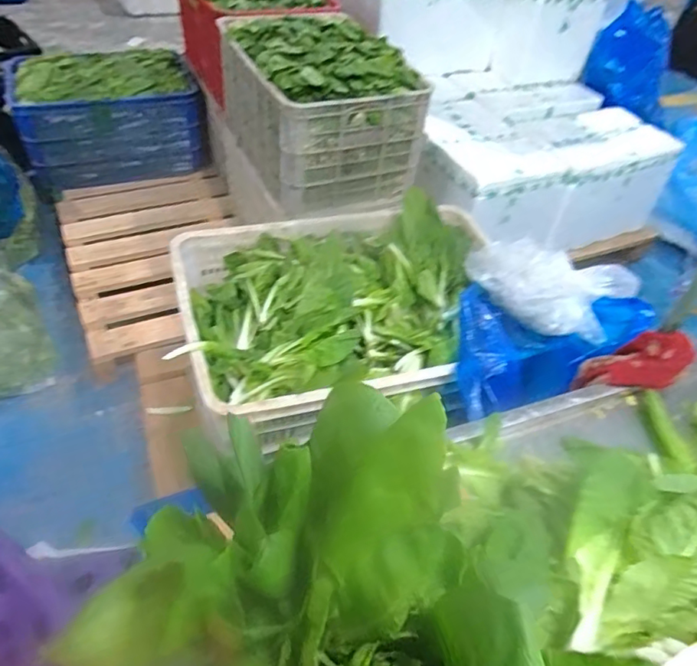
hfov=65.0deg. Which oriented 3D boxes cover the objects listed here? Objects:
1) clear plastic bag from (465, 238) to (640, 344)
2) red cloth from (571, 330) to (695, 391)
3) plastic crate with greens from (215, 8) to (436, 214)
[{"bbox_3d":[0.314,-0.071,0.902,0.248,0.119,0.113,26,49,16],"label":"clear plastic bag"},{"bbox_3d":[0.358,0.042,0.690,0.146,0.051,0.059,-20,42,22],"label":"red cloth"},{"bbox_3d":[-0.092,-0.651,1.568,0.398,0.349,0.555,-16,51,-21],"label":"plastic crate with greens"}]

